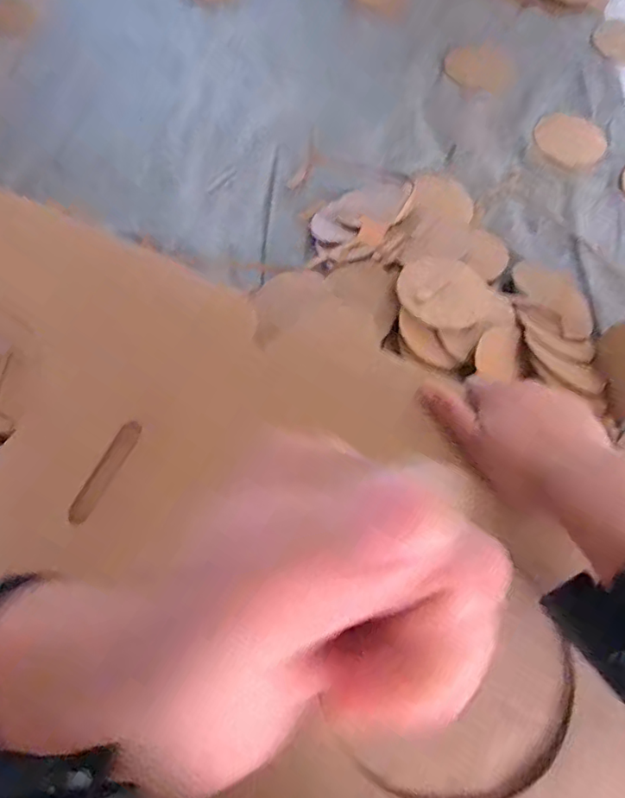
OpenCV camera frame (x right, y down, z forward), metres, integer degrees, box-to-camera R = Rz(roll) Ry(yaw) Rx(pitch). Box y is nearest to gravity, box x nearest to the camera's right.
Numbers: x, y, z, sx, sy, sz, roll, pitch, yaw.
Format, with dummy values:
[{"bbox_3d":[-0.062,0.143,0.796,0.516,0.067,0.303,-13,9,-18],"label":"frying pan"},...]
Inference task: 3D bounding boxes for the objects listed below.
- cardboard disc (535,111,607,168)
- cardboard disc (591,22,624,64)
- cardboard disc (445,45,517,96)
[{"bbox_3d":[0.627,-0.631,1.315,0.164,0.004,0.176,0,68,-1],"label":"cardboard disc"},{"bbox_3d":[0.845,-0.966,1.470,0.156,0.009,0.170,1,71,-3],"label":"cardboard disc"},{"bbox_3d":[0.444,-0.863,1.428,0.166,0.007,0.193,-10,66,-1],"label":"cardboard disc"}]

